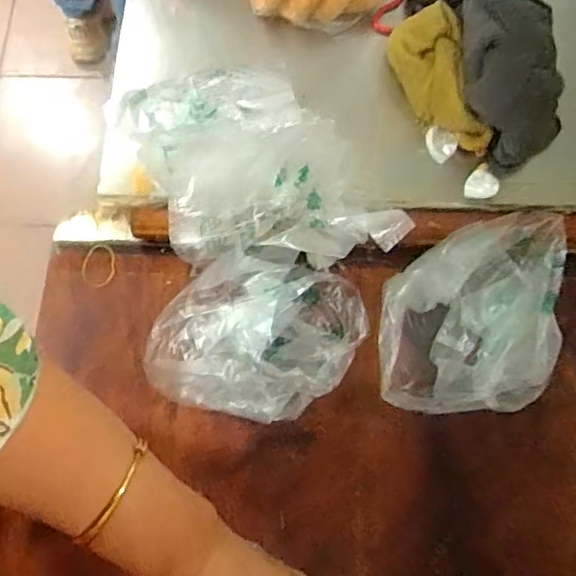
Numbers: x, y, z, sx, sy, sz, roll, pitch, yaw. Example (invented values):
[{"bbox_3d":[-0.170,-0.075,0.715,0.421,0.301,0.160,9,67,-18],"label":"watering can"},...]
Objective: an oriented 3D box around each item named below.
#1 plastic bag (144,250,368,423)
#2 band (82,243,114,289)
[{"bbox_3d":[-0.026,0.039,0.520,0.174,0.064,0.152,11,73,4],"label":"plastic bag"},{"bbox_3d":[-0.190,-0.022,0.571,0.033,0.004,0.044,-6,72,-1],"label":"band"}]

